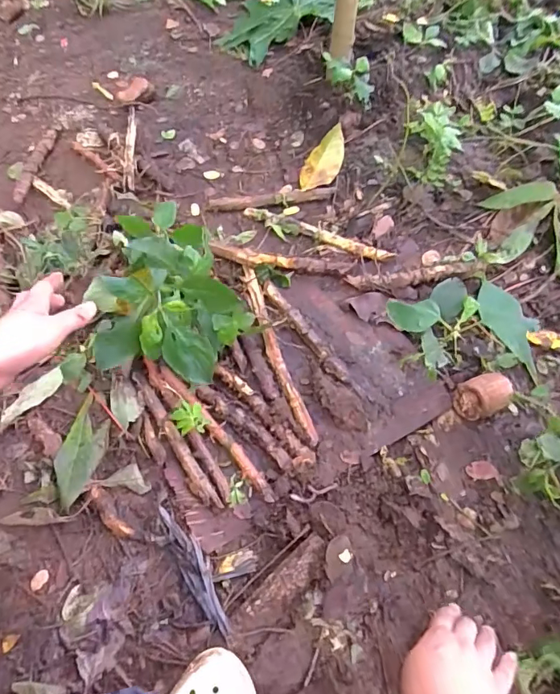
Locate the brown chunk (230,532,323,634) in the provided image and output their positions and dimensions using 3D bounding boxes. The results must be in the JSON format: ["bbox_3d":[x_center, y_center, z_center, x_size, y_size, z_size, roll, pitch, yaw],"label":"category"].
[{"bbox_3d":[0.003,0.295,0.565,0.142,0.015,0.037,-41,74,-16],"label":"brown chunk"}]

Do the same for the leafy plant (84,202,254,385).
[{"bbox_3d":[-0.147,-0.092,0.651,0.199,0.141,0.247,4,68,0],"label":"leafy plant"}]

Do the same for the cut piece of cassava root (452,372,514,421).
[{"bbox_3d":[0.295,0.071,0.664,0.072,0.052,0.059,-21,70,-10],"label":"cut piece of cassava root"}]

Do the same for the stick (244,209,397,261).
[{"bbox_3d":[0.062,-0.204,0.808,0.283,0.016,0.028,24,69,21],"label":"stick"}]

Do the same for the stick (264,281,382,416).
[{"bbox_3d":[0.056,-0.002,0.707,0.026,0.022,0.274,-34,73,-14],"label":"stick"}]

